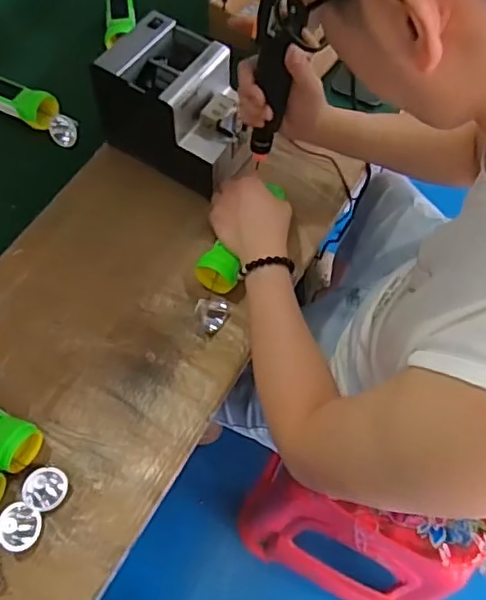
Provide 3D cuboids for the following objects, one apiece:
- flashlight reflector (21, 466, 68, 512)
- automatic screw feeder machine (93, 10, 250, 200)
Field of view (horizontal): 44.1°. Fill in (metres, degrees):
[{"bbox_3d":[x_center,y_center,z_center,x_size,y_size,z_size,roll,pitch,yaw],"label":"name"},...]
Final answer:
[{"bbox_3d":[-0.204,0.196,0.622,0.040,0.022,0.042,1,63,-2],"label":"flashlight reflector"},{"bbox_3d":[-0.080,-0.254,0.794,0.185,0.143,0.135,32,66,13],"label":"automatic screw feeder machine"}]

